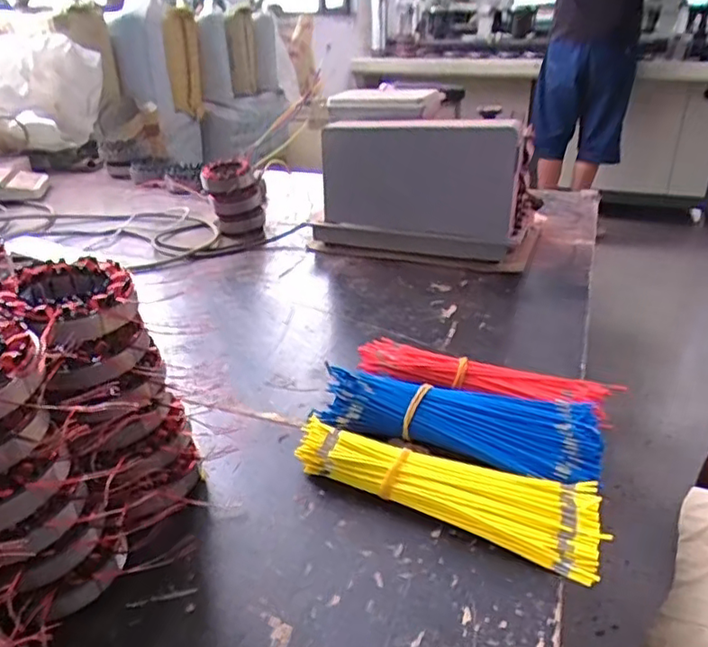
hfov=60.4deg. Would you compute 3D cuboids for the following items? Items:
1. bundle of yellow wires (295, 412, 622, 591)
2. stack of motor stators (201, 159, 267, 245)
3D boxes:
[{"bbox_3d":[0.073,0.126,0.484,0.237,0.035,0.074,14,30,26],"label":"bundle of yellow wires"},{"bbox_3d":[-0.206,-0.213,1.055,0.101,0.116,0.113,-6,27,-10],"label":"stack of motor stators"}]

